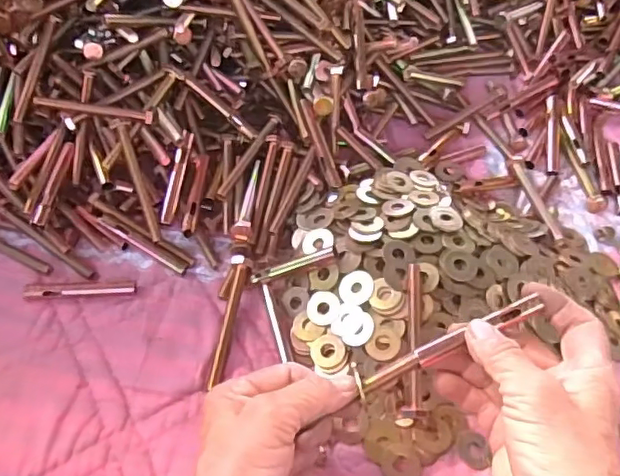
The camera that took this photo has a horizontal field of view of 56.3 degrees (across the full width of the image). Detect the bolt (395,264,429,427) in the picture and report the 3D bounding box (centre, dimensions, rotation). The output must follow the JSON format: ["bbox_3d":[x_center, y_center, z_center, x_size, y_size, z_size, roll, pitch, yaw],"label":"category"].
[{"bbox_3d":[0.072,0.073,0.399,0.018,0.011,0.109,2,77,5],"label":"bolt"}]

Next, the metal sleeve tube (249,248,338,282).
[{"bbox_3d":[-0.011,0.023,0.448,0.071,0.012,0.009,-19,51,18],"label":"metal sleeve tube"}]

